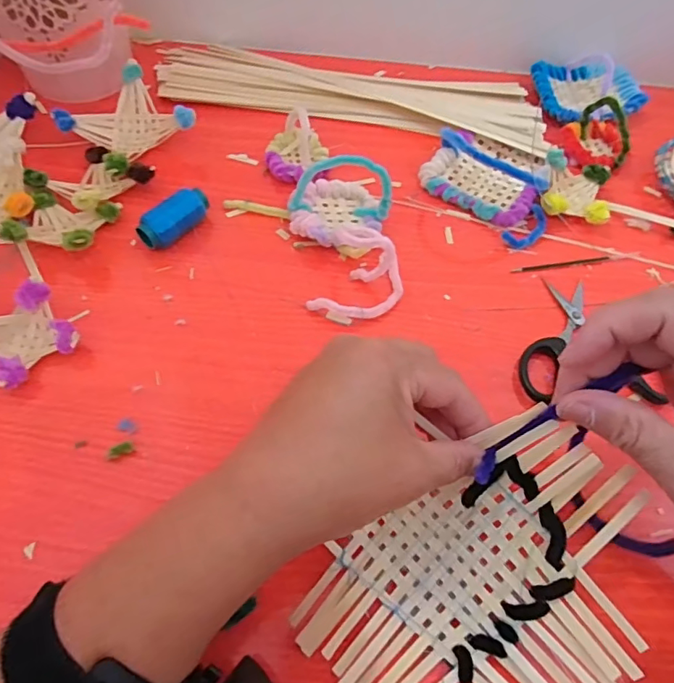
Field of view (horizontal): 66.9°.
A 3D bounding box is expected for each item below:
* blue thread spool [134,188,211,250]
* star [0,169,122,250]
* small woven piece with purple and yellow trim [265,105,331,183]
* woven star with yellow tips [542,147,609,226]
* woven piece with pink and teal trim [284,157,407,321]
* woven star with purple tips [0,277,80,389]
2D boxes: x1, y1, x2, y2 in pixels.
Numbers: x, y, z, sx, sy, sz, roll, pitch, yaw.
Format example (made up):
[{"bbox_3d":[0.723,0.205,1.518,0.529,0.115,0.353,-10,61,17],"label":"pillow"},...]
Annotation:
[{"bbox_3d":[-0.118,-0.090,0.381,0.025,0.026,0.057,40,65,18],"label":"blue thread spool"},{"bbox_3d":[-0.198,-0.089,0.369,0.063,0.030,0.065,7,60,0],"label":"star"},{"bbox_3d":[-0.032,-0.162,0.416,0.050,0.037,0.065,-4,60,-6],"label":"small woven piece with purple and yellow trim"},{"bbox_3d":[0.192,-0.121,0.411,0.051,0.026,0.055,12,60,4],"label":"woven star with yellow tips"},{"bbox_3d":[0.007,-0.080,0.361,0.071,0.054,0.124,-7,60,-7],"label":"woven piece with pink and teal trim"},{"bbox_3d":[-0.195,-0.003,0.317,0.054,0.030,0.049,-35,68,-21],"label":"woven star with purple tips"}]

